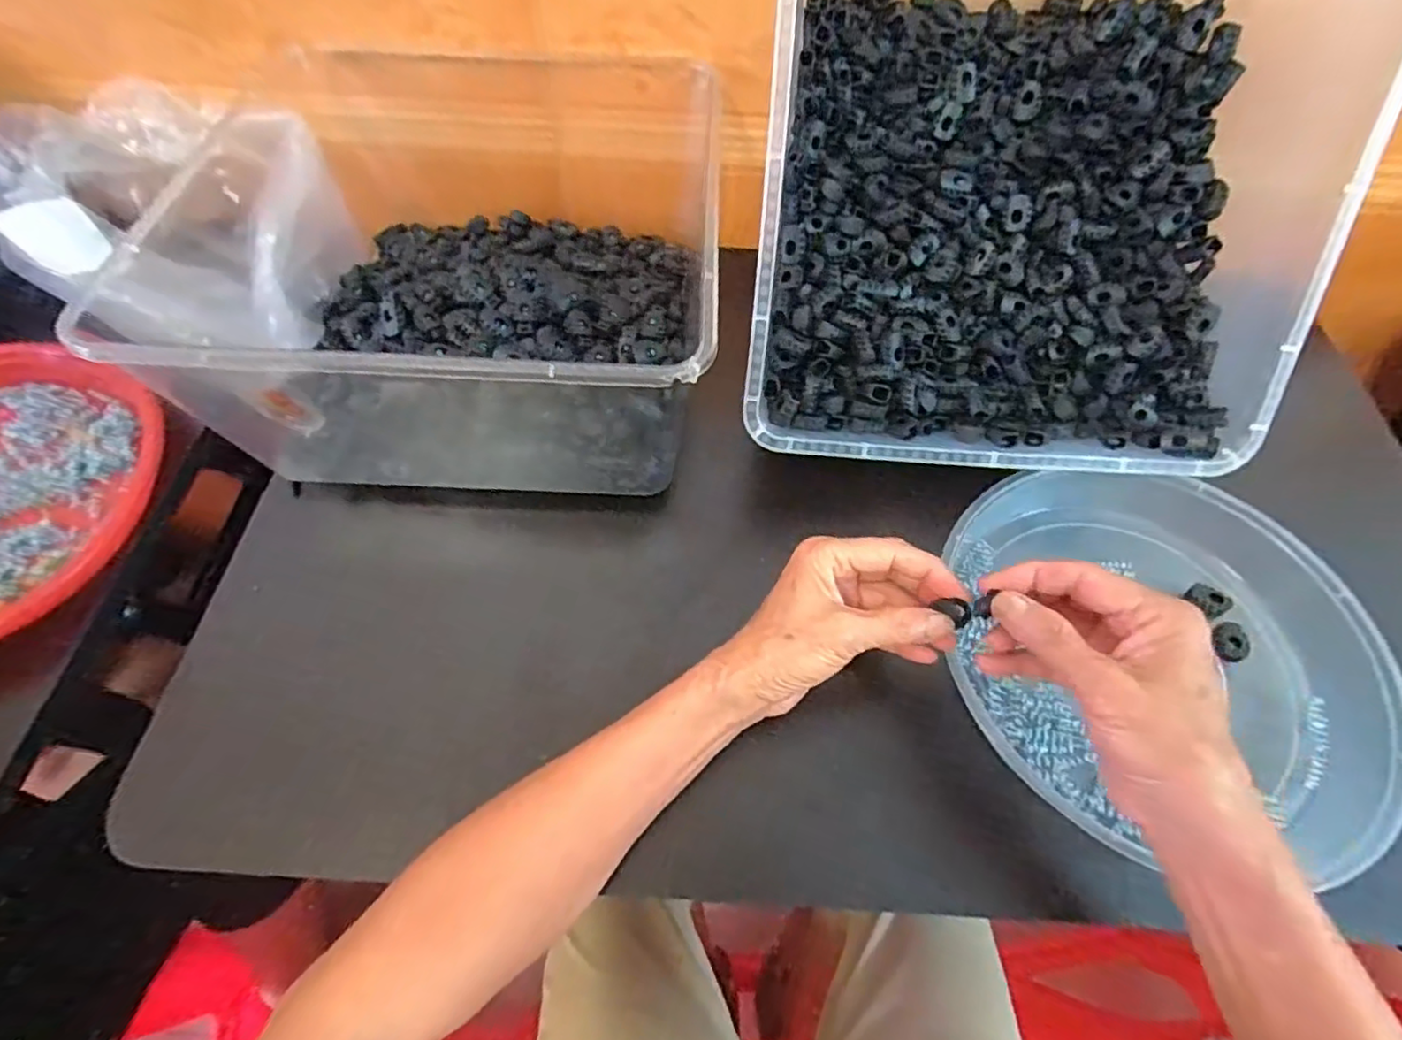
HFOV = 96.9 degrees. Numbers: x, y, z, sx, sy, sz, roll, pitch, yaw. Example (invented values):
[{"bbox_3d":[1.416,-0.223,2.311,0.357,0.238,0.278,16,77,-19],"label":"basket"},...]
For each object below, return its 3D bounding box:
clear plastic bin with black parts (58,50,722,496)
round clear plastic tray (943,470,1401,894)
[{"bbox_3d":[-0.167,-0.181,0.425,0.311,0.124,0.316,0,60,-2],"label":"clear plastic bin with black parts"},{"bbox_3d":[0.255,0.065,0.353,0.222,0.053,0.227,1,59,-1],"label":"round clear plastic tray"}]

